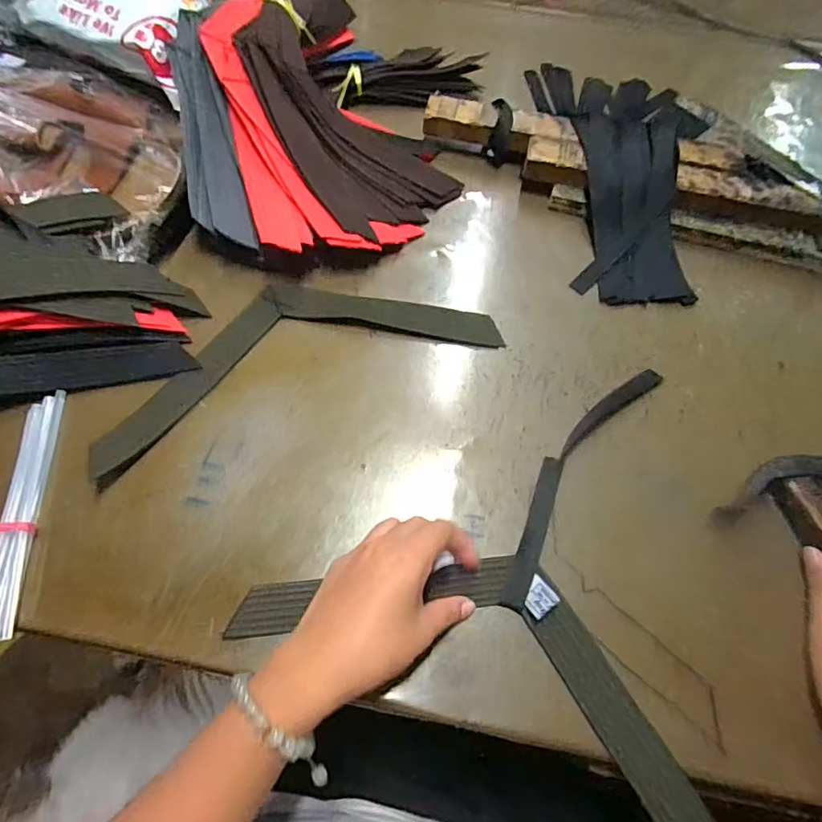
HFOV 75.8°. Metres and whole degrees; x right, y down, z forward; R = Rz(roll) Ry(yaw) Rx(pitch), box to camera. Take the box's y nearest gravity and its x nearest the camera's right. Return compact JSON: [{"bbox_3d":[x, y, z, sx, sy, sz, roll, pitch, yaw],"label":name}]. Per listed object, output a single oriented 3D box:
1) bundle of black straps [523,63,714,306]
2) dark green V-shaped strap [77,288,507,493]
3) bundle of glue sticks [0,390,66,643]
[{"bbox_3d":[0.229,-0.278,0.550,0.158,0.066,0.371,-1,62,-2],"label":"bundle of black straps"},{"bbox_3d":[-0.099,-0.054,0.442,0.327,0.006,0.121,-21,65,-12],"label":"dark green V-shaped strap"},{"bbox_3d":[-0.274,0.070,0.369,0.021,0.015,0.185,-4,63,-4],"label":"bundle of glue sticks"}]

